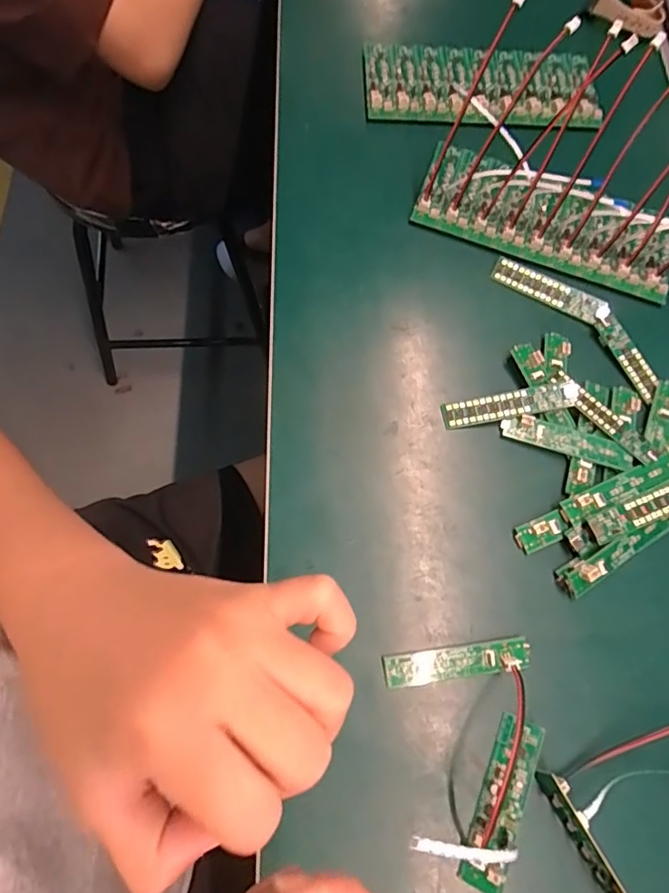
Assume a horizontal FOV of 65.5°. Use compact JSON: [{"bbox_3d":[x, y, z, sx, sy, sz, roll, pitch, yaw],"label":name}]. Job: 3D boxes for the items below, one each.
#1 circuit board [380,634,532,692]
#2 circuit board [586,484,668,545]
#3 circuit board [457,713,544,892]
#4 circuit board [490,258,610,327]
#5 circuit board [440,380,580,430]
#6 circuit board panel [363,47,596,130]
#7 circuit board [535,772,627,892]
[{"bbox_3d":[0.071,0.124,0.300,0.084,0.009,0.018,-6,73,-7],"label":"circuit board"},{"bbox_3d":[0.196,0.039,0.326,0.082,0.010,0.018,-19,75,-10],"label":"circuit board"},{"bbox_3d":[0.090,0.190,0.278,0.022,0.011,0.082,26,72,4],"label":"circuit board"},{"bbox_3d":[0.158,-0.114,0.380,0.086,0.006,0.019,26,96,9],"label":"circuit board"},{"bbox_3d":[0.118,-0.028,0.347,0.090,0.005,0.017,-11,84,4],"label":"circuit board"},{"bbox_3d":[0.124,-0.307,0.440,0.193,0.013,0.092,0,72,-5],"label":"circuit board panel"},{"bbox_3d":[0.132,0.208,0.268,0.011,0.020,0.079,-29,77,-13],"label":"circuit board"}]

